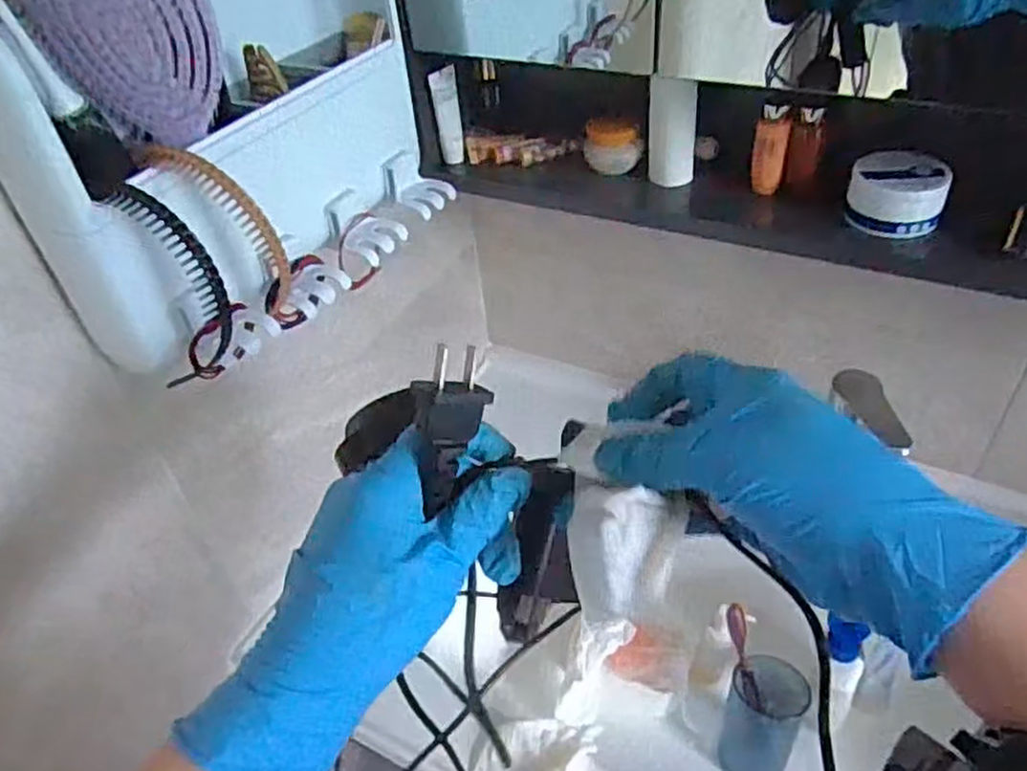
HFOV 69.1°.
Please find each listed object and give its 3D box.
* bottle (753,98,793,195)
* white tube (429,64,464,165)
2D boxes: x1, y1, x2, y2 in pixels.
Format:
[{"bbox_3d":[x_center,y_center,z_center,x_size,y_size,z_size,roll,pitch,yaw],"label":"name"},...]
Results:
[{"bbox_3d":[0.217,-0.201,0.630,0.027,0.072,0.029,7,43,15],"label":"bottle"},{"bbox_3d":[-0.063,-0.262,0.727,0.022,0.087,0.021,-6,42,0],"label":"white tube"}]

